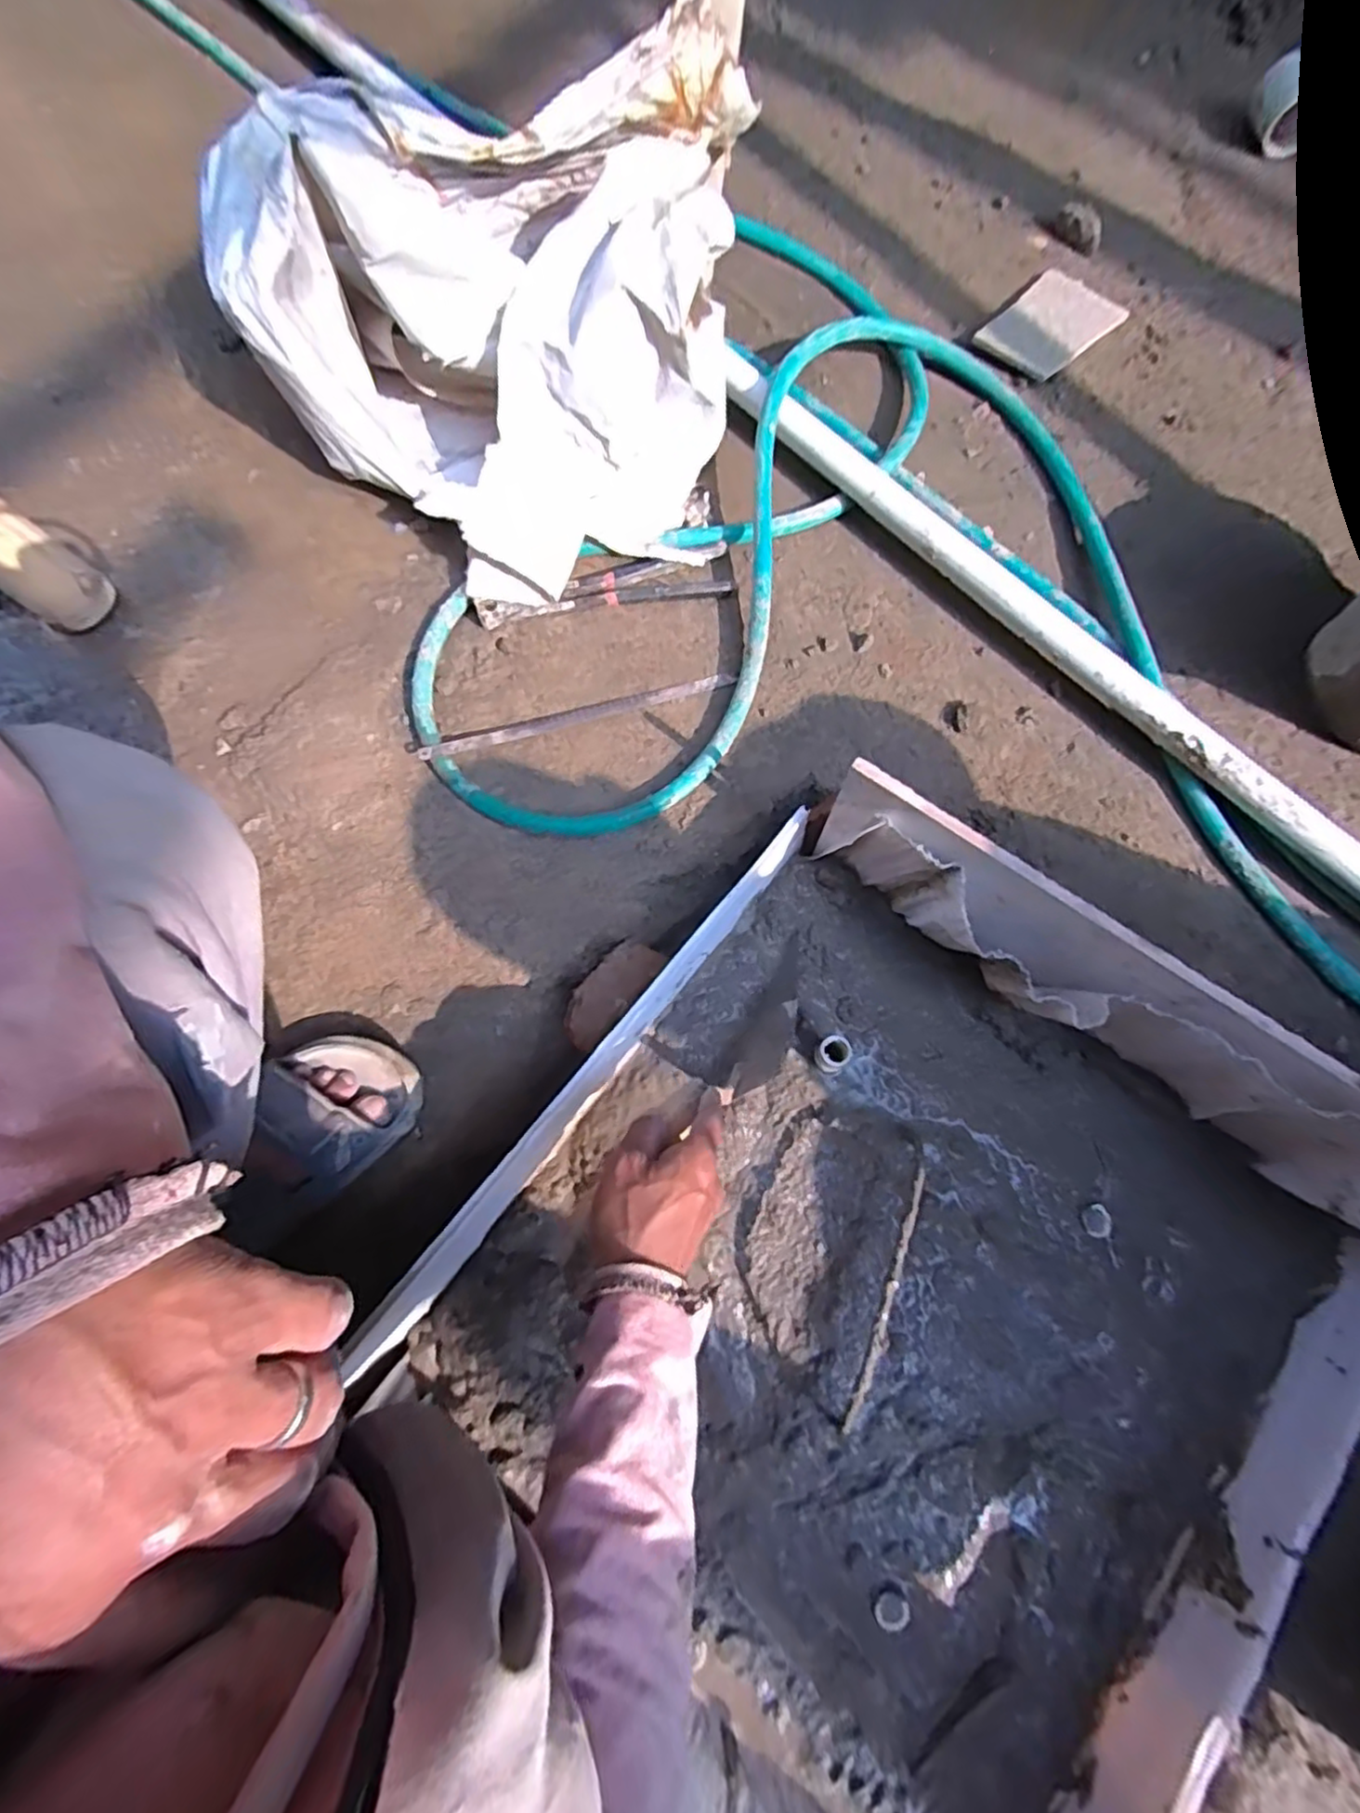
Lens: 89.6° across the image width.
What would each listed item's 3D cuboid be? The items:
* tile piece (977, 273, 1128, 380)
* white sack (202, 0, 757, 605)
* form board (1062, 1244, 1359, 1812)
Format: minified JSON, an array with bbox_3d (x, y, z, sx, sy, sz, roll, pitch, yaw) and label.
[{"bbox_3d":[0.412,-0.646,0.763,0.101,0.007,0.154,42,78,9],"label":"tile piece"},{"bbox_3d":[-0.153,-0.495,0.605,0.420,0.220,0.302,-5,75,-3],"label":"white sack"},{"bbox_3d":[0.343,0.447,0.441,0.014,0.081,0.523,39,78,8],"label":"form board"}]

